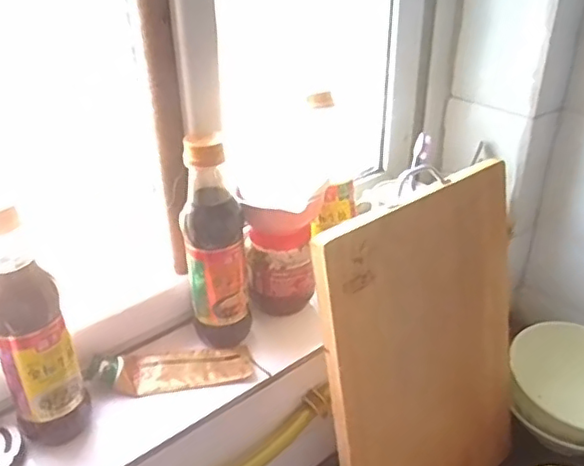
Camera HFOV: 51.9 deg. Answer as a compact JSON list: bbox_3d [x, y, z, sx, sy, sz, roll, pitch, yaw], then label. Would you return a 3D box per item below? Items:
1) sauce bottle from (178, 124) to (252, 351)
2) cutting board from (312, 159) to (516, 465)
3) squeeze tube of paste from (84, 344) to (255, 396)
[{"bbox_3d":[-0.081,0.007,0.641,0.063,0.226,0.064,-4,31,-5],"label":"sauce bottle"},{"bbox_3d":[0.169,0.155,0.695,0.313,0.433,0.018,-25,27,-36],"label":"cutting board"},{"bbox_3d":[-0.126,0.138,0.633,0.164,0.027,0.052,-7,31,-10],"label":"squeeze tube of paste"}]

